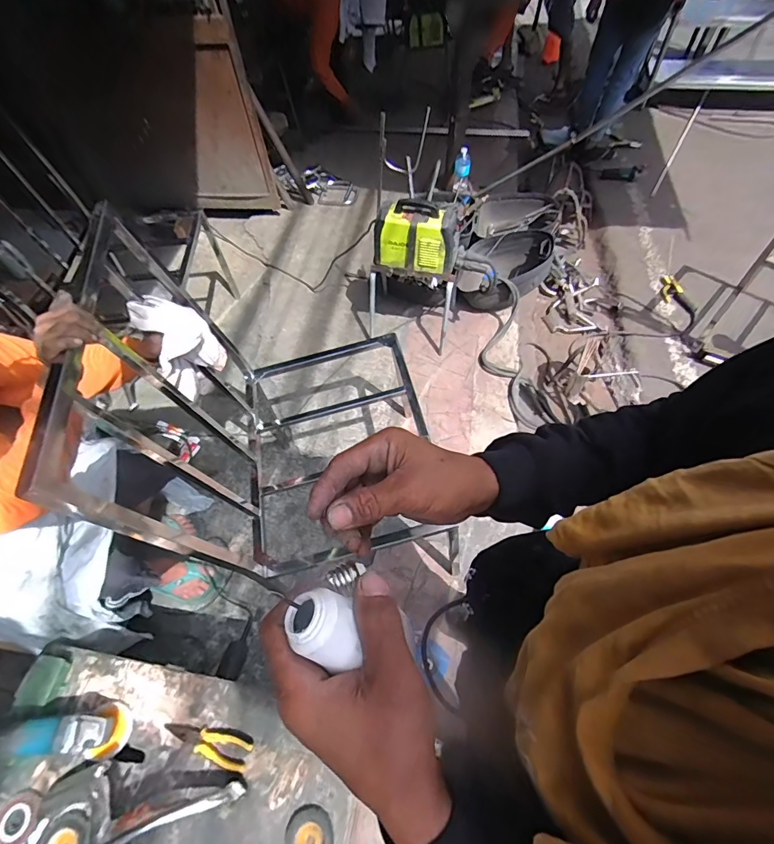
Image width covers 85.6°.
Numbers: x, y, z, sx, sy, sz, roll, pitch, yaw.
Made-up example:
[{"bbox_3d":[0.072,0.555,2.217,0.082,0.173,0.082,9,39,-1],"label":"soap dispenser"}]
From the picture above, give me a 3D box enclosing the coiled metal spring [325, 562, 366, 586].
[{"bbox_3d":[-0.028,0.104,0.285,0.026,0.010,0.014,-20,59,-9],"label":"coiled metal spring"}]

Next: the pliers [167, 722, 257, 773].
[{"bbox_3d":[-0.364,0.647,0.850,0.189,0.017,0.060,11,59,10],"label":"pliers"}]

